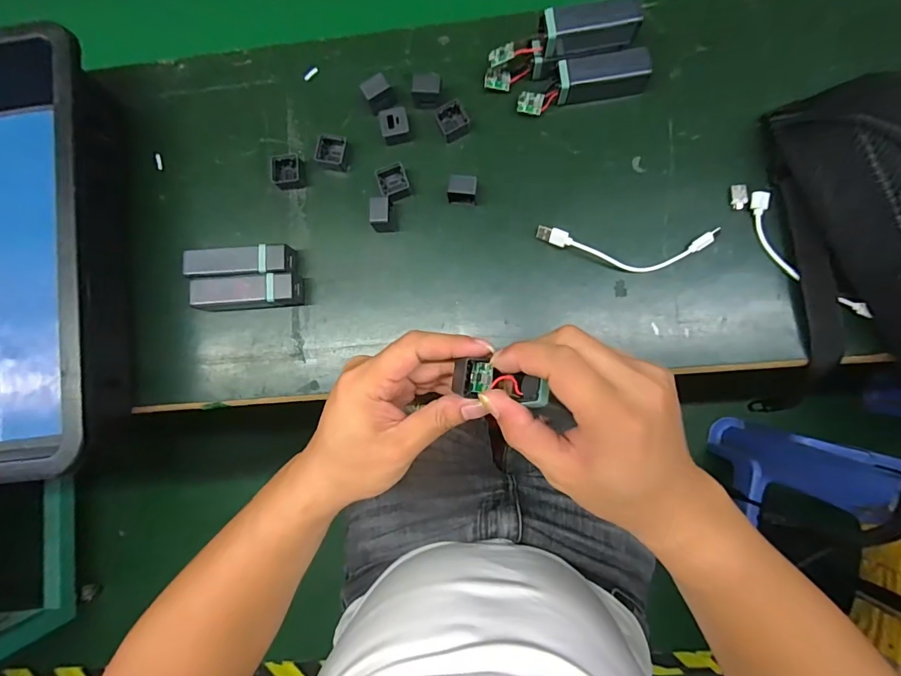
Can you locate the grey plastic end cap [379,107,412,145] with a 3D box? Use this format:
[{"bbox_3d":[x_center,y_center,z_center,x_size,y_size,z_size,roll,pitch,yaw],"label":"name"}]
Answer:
[{"bbox_3d":[-0.049,-0.188,0.397,0.024,0.020,0.027,-11,84,2],"label":"grey plastic end cap"}]

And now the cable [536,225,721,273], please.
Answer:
[{"bbox_3d":[0.145,-0.075,0.371,0.143,0.013,0.033,4,85,4],"label":"cable"}]

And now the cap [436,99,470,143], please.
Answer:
[{"bbox_3d":[0.003,-0.193,0.392,0.025,0.014,0.028,-26,84,1],"label":"cap"}]

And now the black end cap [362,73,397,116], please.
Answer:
[{"bbox_3d":[-0.063,-0.216,0.395,0.024,0.029,0.020,-33,84,0],"label":"black end cap"}]

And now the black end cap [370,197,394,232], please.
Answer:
[{"bbox_3d":[-0.059,-0.108,0.385,0.015,0.029,0.025,4,85,4],"label":"black end cap"}]

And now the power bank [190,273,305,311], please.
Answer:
[{"bbox_3d":[-0.176,-0.038,0.387,0.091,0.026,0.027,-6,85,3],"label":"power bank"}]

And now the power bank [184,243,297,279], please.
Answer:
[{"bbox_3d":[-0.182,-0.065,0.390,0.089,0.029,0.025,-3,85,3],"label":"power bank"}]

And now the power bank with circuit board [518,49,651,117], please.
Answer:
[{"bbox_3d":[0.113,-0.219,0.380,0.107,0.026,0.033,-7,84,3],"label":"power bank with circuit board"}]

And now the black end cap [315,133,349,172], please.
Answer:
[{"bbox_3d":[-0.105,-0.167,0.401,0.027,0.018,0.027,0,85,4],"label":"black end cap"}]

